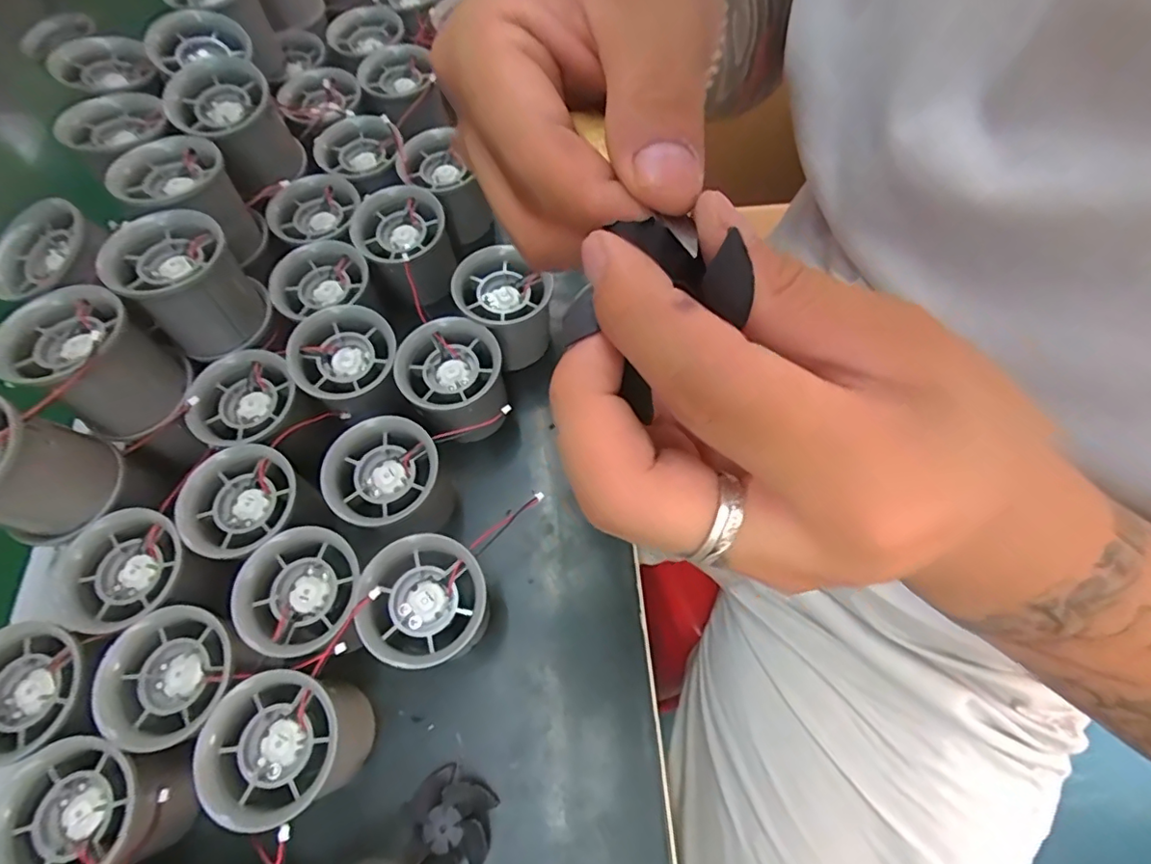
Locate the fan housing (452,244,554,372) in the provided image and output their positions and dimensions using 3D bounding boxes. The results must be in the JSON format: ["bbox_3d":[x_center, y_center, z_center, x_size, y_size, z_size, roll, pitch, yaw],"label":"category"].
[{"bbox_3d":[-0.040,-0.075,0.335,0.051,0.048,0.051,-1,66,3],"label":"fan housing"}]

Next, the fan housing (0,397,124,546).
[{"bbox_3d":[-0.251,0.019,0.252,0.052,0.063,0.056,9,67,7],"label":"fan housing"}]

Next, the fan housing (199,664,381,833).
[{"bbox_3d":[-0.123,0.136,0.247,0.054,0.059,0.056,-21,67,-6],"label":"fan housing"}]

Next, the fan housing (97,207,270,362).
[{"bbox_3d":[-0.199,-0.076,0.293,0.058,0.058,0.056,40,74,18],"label":"fan housing"}]

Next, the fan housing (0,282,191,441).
[{"bbox_3d":[-0.232,-0.033,0.277,0.056,0.060,0.056,23,70,13],"label":"fan housing"}]

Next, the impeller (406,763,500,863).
[{"bbox_3d":[-0.057,0.177,0.250,0.039,0.014,0.039,-1,66,3],"label":"impeller"}]

